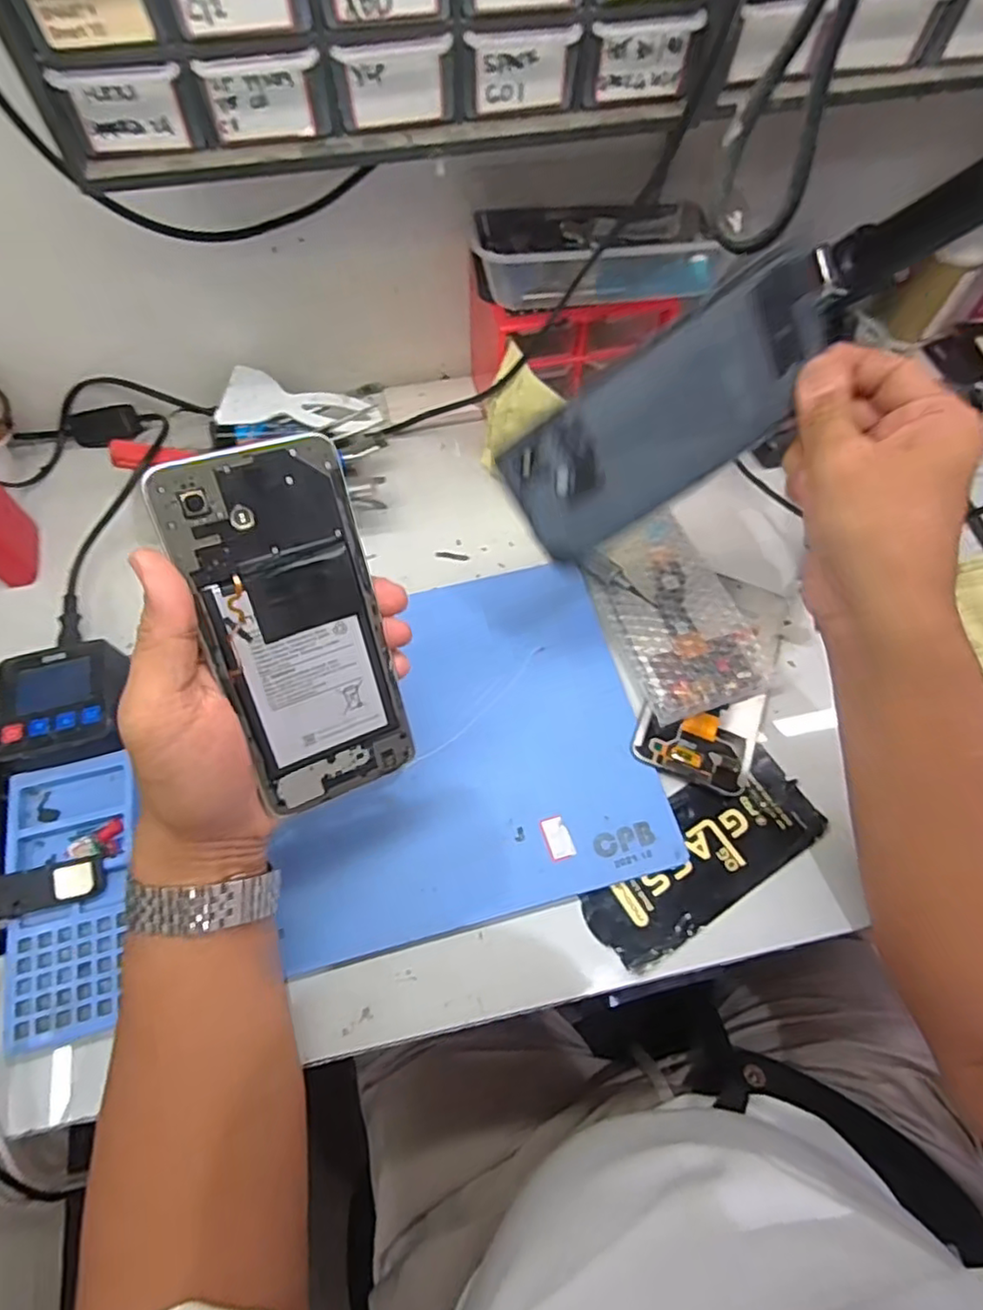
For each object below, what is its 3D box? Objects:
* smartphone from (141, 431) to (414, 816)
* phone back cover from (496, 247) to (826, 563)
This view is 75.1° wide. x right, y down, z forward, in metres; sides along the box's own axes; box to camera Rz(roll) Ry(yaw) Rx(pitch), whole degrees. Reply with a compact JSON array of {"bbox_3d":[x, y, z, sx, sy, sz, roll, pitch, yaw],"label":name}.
[{"bbox_3d":[-0.084,-0.009,0.284,0.072,0.161,0.004,-22,26,-21],"label":"smartphone"},{"bbox_3d":[0.085,-0.113,0.301,0.162,0.069,0.007,-33,31,5],"label":"phone back cover"}]

